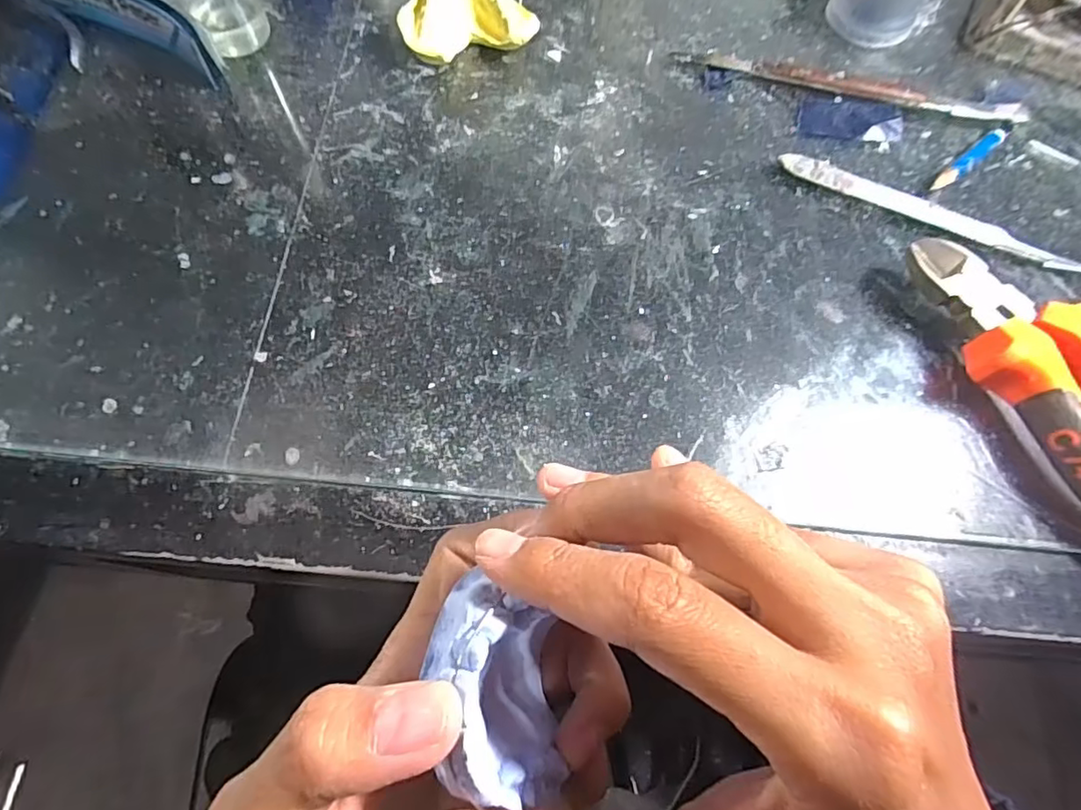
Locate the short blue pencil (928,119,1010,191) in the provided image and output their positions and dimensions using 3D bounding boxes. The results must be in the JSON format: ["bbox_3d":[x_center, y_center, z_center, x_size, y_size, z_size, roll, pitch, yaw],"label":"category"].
[{"bbox_3d":[0.203,-0.117,0.274,0.057,0.007,0.008,-38,76,-14],"label":"short blue pencil"}]

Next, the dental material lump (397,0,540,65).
[{"bbox_3d":[-0.036,-0.188,0.286,0.063,0.026,0.036,-16,72,-7],"label":"dental material lump"}]

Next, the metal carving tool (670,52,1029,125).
[{"bbox_3d":[0.151,-0.158,0.289,0.167,0.009,0.014,14,70,3],"label":"metal carving tool"}]

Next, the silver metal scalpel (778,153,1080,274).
[{"bbox_3d":[0.175,-0.086,0.263,0.135,0.006,0.012,23,71,6],"label":"silver metal scalpel"}]

